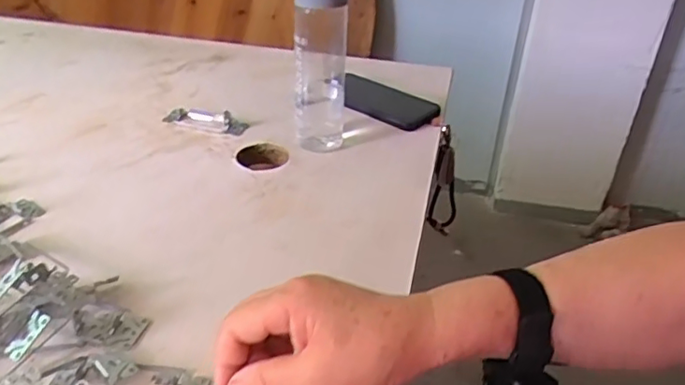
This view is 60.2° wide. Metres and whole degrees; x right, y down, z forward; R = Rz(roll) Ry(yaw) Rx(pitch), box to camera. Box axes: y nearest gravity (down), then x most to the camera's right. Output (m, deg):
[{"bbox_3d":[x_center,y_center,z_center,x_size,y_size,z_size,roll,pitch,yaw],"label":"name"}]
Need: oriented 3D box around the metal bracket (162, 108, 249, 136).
[{"bbox_3d":[-0.170,-0.095,0.735,0.108,0.021,0.029,13,35,14],"label":"metal bracket"}]

